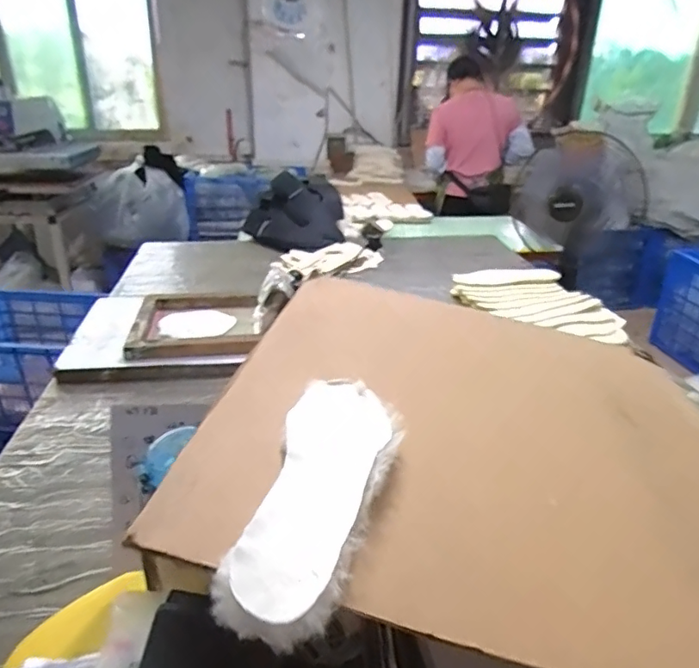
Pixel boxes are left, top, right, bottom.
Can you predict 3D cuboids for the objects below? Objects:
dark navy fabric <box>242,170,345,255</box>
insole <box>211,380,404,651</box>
[{"bbox_3d":[-0.193,-0.442,1.909,0.345,0.192,0.372,-2,26,-8],"label":"dark navy fabric"},{"bbox_3d":[-0.018,0.105,0.404,0.088,0.024,0.262,7,26,11],"label":"insole"}]

